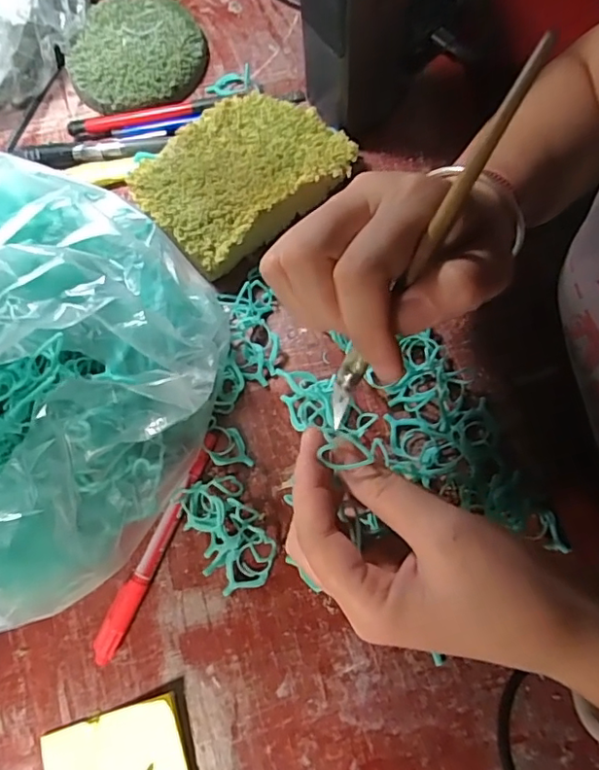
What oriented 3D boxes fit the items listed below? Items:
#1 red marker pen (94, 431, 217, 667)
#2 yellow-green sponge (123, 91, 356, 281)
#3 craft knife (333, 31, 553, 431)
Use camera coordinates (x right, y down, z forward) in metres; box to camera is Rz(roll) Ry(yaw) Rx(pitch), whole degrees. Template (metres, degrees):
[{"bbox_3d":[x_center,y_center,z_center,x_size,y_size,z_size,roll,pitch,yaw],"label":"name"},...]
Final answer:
[{"bbox_3d":[-0.082,0.093,0.325,0.012,0.012,0.139,24,76,9],"label":"red marker pen"},{"bbox_3d":[-0.039,-0.144,0.374,0.131,0.037,0.095,-38,76,-8],"label":"yellow-green sponge"},{"bbox_3d":[0.045,-0.046,0.203,0.012,0.004,0.154,34,118,10],"label":"craft knife"}]

